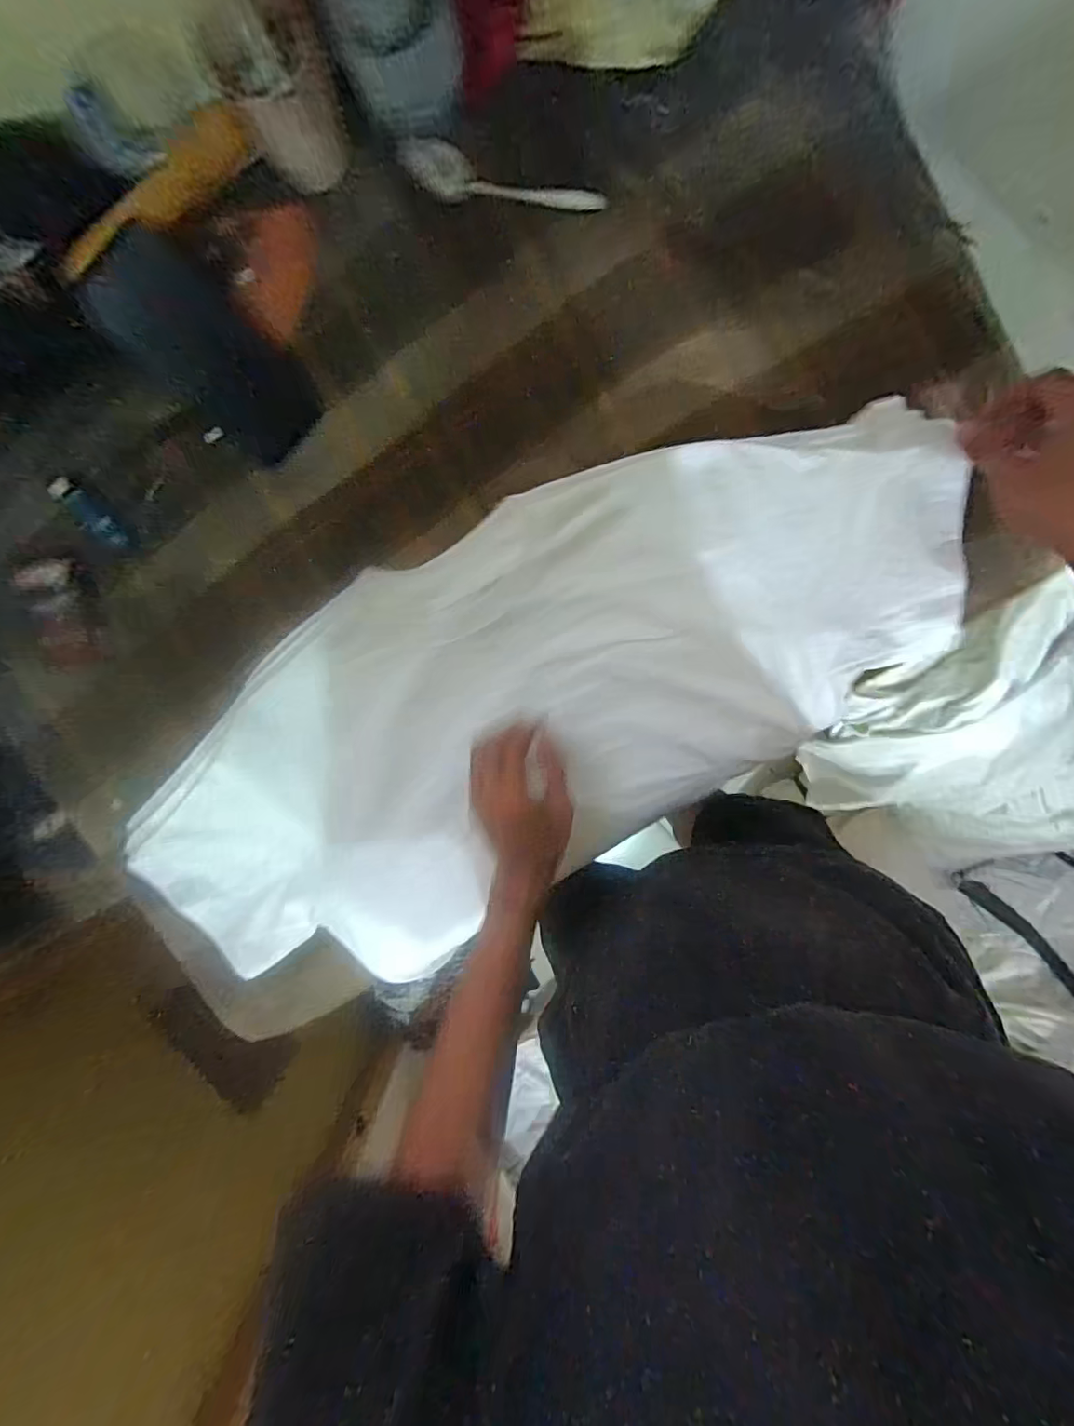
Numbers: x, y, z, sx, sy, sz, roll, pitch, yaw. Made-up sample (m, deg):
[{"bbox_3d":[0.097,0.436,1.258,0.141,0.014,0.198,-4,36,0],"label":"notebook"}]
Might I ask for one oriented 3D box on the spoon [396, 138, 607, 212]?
[{"bbox_3d":[-0.028,-0.459,0.450,0.173,0.022,0.030,2,96,-9],"label":"spoon"}]

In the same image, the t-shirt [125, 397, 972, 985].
[{"bbox_3d":[-0.017,0.006,0.509,0.829,0.074,0.342,-28,93,7],"label":"t-shirt"}]

